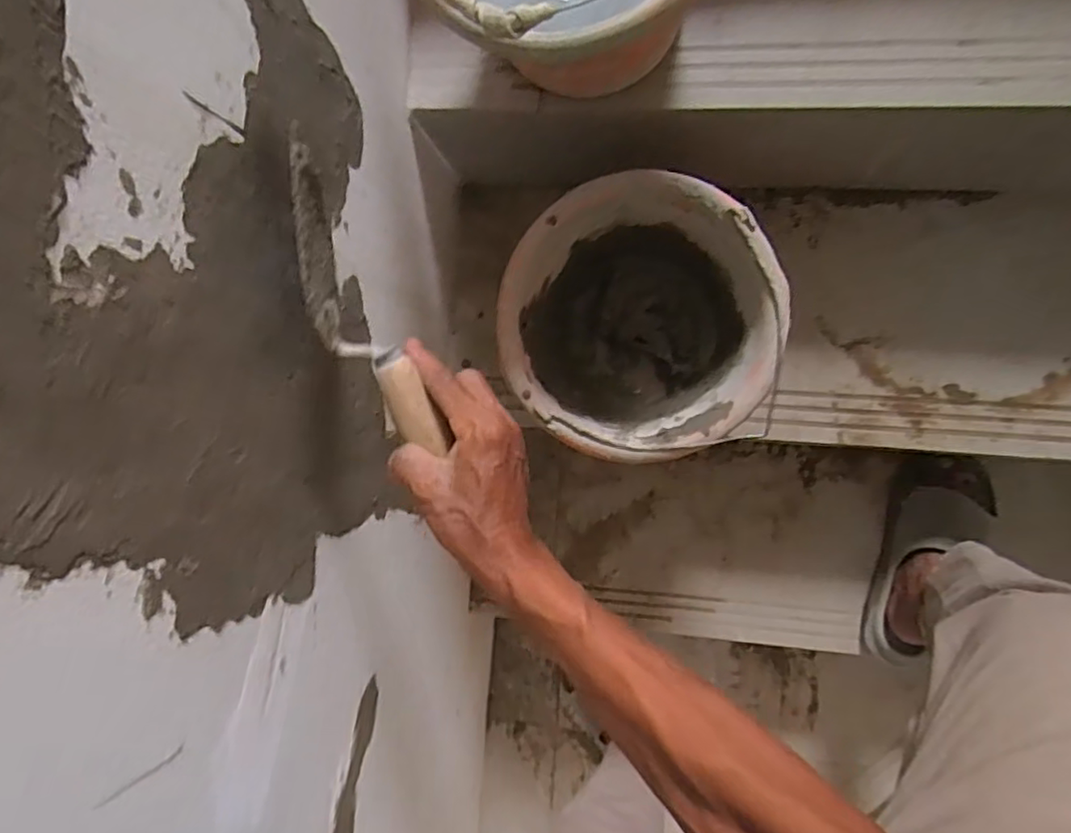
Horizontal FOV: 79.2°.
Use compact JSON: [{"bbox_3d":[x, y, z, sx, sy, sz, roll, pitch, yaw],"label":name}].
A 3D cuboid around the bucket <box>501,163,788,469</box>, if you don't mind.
[{"bbox_3d":[0.105,-0.089,0.675,0.246,0.199,0.252,0,88,8],"label":"bucket"}]

